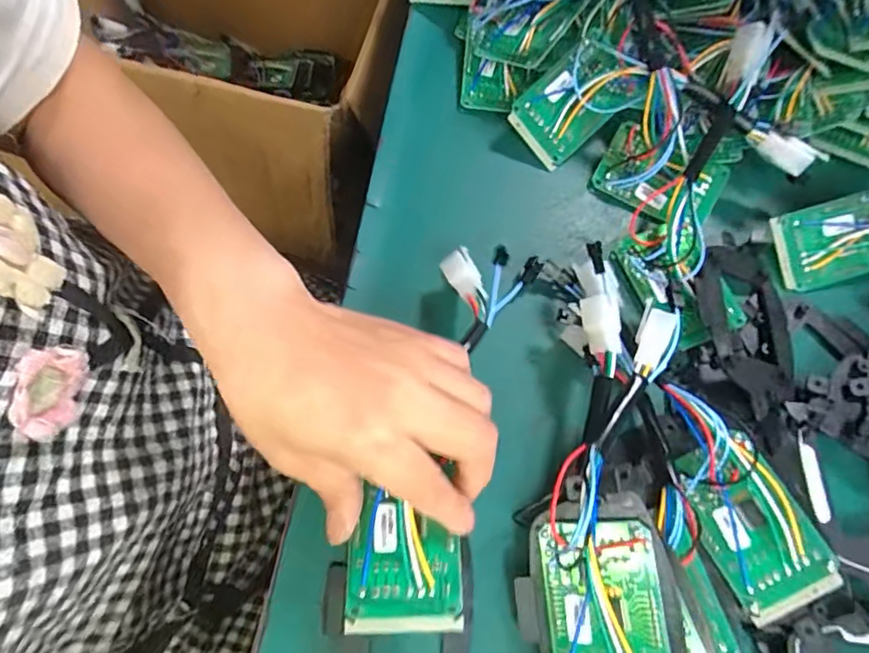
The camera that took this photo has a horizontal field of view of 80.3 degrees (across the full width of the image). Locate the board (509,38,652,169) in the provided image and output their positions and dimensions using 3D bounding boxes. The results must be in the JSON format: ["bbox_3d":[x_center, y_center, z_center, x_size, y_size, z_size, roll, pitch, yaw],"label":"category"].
[{"bbox_3d":[0.090,-0.143,0.328,0.076,0.014,0.049,-40,101,11],"label":"board"}]

